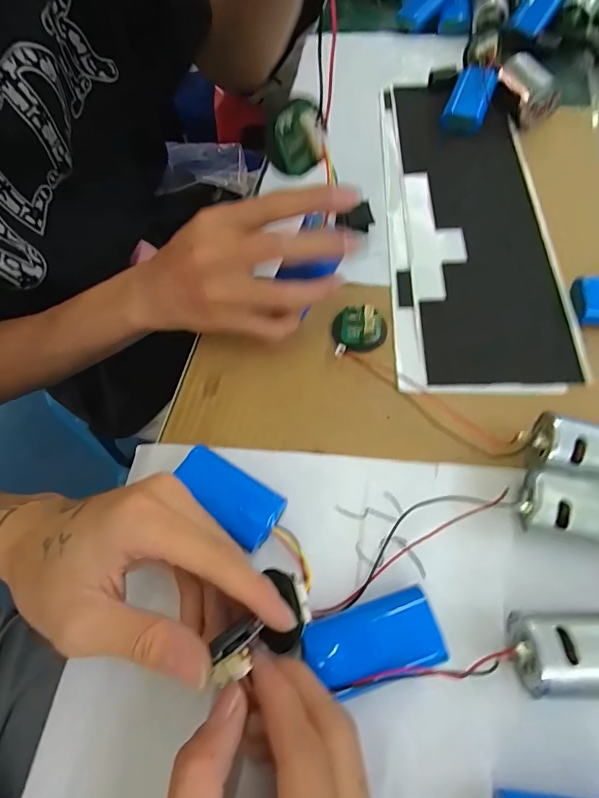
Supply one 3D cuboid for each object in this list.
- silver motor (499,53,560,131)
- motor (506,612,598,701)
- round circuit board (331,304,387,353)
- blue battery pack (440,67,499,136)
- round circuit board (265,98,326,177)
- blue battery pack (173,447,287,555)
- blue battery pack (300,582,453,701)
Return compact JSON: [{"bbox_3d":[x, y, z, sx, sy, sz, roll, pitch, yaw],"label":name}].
[{"bbox_3d":[0.206,-0.282,0.375,0.032,0.030,0.063,-16,64,-3],"label":"silver motor"},{"bbox_3d":[0.131,0.119,0.195,0.068,0.036,0.033,-2,64,3],"label":"motor"},{"bbox_3d":[0.042,-0.052,0.293,0.036,0.010,0.033,-2,64,3],"label":"round circuit board"},{"bbox_3d":[0.159,-0.279,0.389,0.034,0.021,0.078,20,67,14],"label":"blue battery pack"},{"bbox_3d":[-0.002,-0.138,0.223,0.030,0.034,0.010,-11,64,-1],"label":"round circuit board"},{"bbox_3d":[-0.041,0.058,0.247,0.067,0.018,0.033,32,70,18],"label":"blue battery pack"},{"bbox_3d":[0.037,0.121,0.207,0.065,0.020,0.035,-18,64,-5],"label":"blue battery pack"}]

